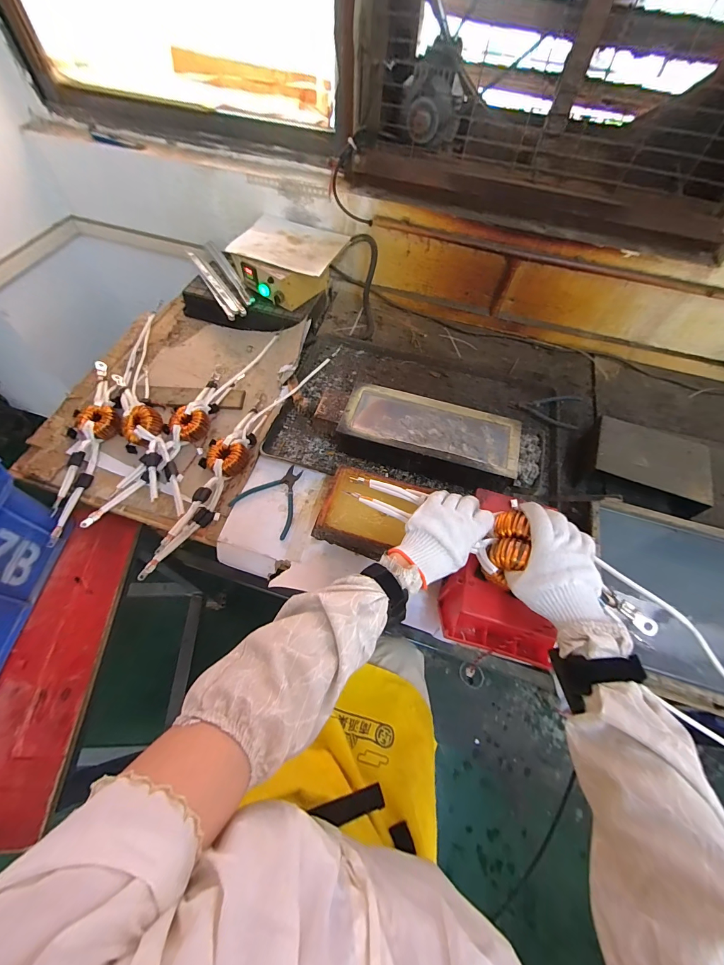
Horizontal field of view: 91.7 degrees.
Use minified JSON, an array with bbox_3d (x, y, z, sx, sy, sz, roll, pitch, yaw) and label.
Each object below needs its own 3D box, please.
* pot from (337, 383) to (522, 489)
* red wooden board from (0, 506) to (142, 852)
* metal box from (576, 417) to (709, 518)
[{"bbox_3d":[0.132,-0.087,0.717,0.340,0.093,0.155,18,60,6],"label":"pot"},{"bbox_3d":[-0.511,0.291,0.591,0.147,0.019,0.481,7,63,-4],"label":"red wooden board"},{"bbox_3d":[0.565,-0.033,0.716,0.214,0.095,0.145,23,60,9],"label":"metal box"}]

